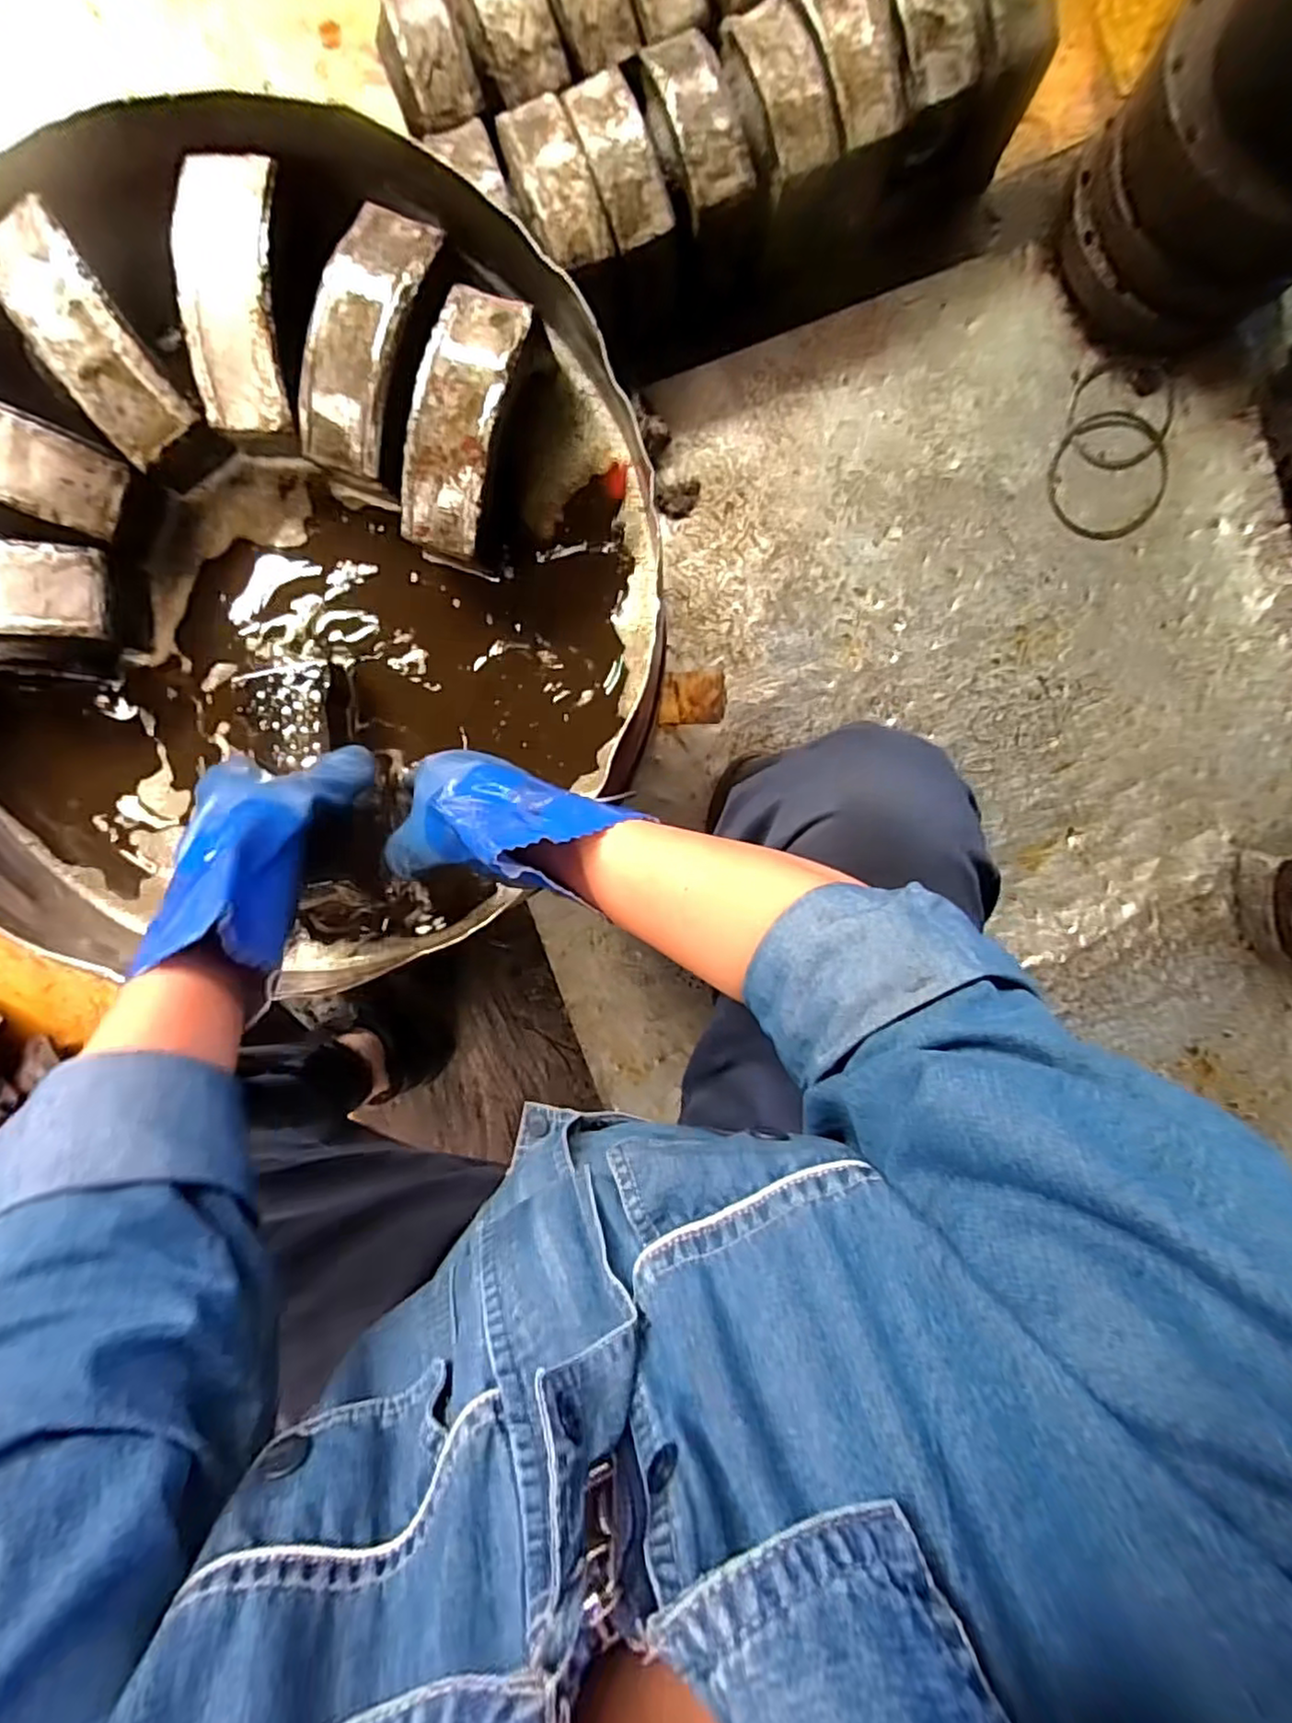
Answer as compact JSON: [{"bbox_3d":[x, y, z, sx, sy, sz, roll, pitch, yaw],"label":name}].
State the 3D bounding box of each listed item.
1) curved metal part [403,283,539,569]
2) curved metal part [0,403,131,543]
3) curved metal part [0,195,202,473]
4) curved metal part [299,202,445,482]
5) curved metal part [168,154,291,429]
[{"bbox_3d":[-0.121,-0.296,0.468,0.062,0.076,0.155,15,94,-2],"label":"curved metal part"},{"bbox_3d":[-0.440,-0.277,0.457,0.160,0.030,0.060,21,96,-3],"label":"curved metal part"},{"bbox_3d":[-0.374,-0.348,0.448,0.058,0.029,0.154,-34,96,3],"label":"curved metal part"},{"bbox_3d":[-0.185,-0.344,0.443,0.059,0.032,0.154,21,96,-3],"label":"curved metal part"},{"bbox_3d":[-0.269,-0.373,0.440,0.058,0.035,0.154,2,97,-1],"label":"curved metal part"}]

